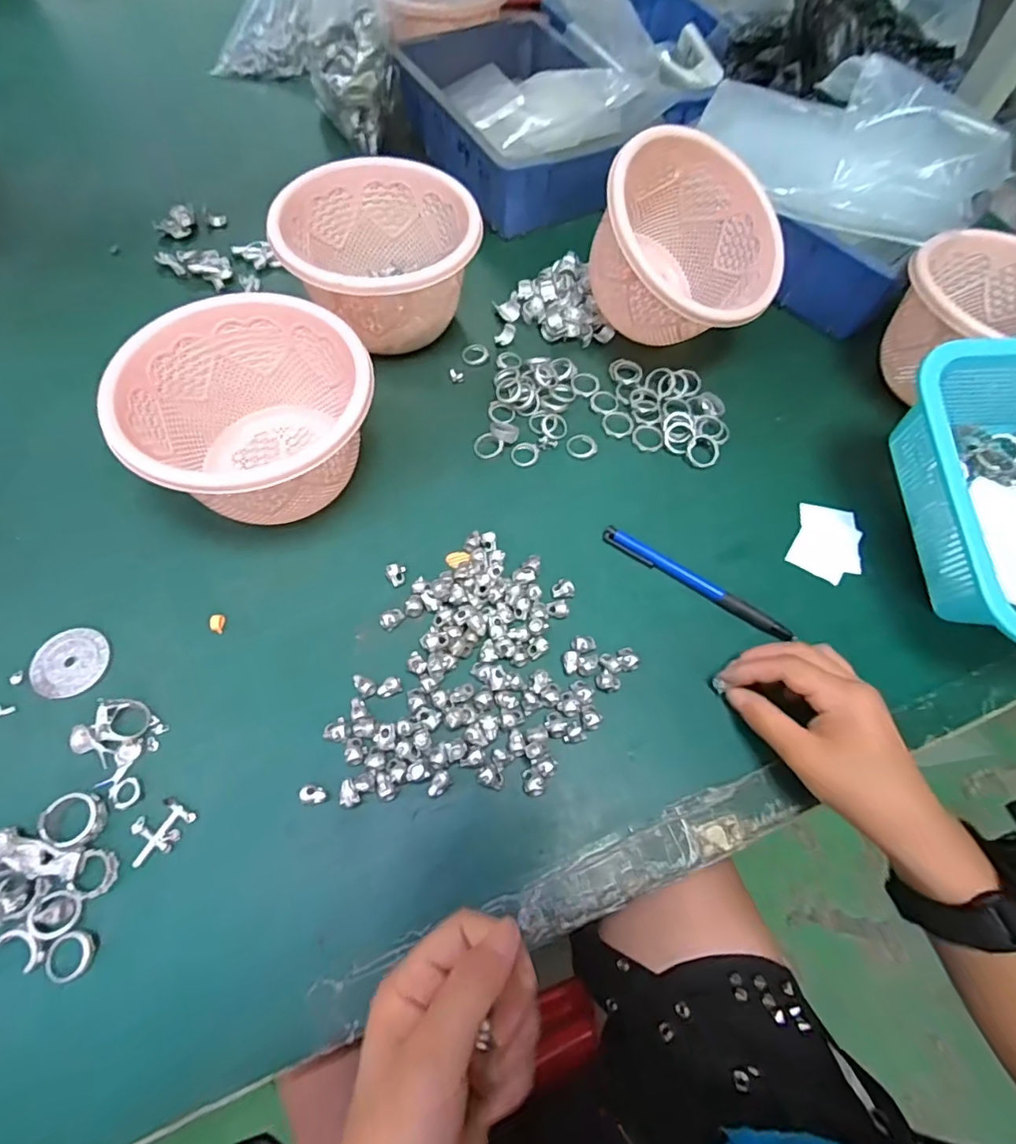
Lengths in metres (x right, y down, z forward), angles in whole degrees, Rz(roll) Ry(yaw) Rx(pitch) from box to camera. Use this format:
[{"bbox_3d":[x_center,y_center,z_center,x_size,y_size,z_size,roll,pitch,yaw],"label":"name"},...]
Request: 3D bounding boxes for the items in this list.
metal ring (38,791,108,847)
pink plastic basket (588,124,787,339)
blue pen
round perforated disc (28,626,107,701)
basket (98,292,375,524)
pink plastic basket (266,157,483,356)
[{"bbox_3d":[-0.228,0.130,0.291,0.030,0.007,0.026,3,64,-2],"label":"metal ring"},{"bbox_3d":[0.134,-0.255,0.439,0.140,0.105,0.146,-40,102,-7],"label":"pink plastic basket"},{"bbox_3d":[0.125,0.008,0.375,0.136,0.012,0.011,32,67,12],"label":"blue pen"},{"bbox_3d":[-0.265,0.055,0.335,0.039,0.004,0.042,1,64,-3],"label":"round perforated disc"},{"bbox_3d":[-0.166,-0.100,0.369,0.142,0.087,0.135,1,64,-3],"label":"basket"},{"bbox_3d":[-0.100,-0.244,0.440,0.137,0.083,0.135,-14,66,-10],"label":"pink plastic basket"}]

